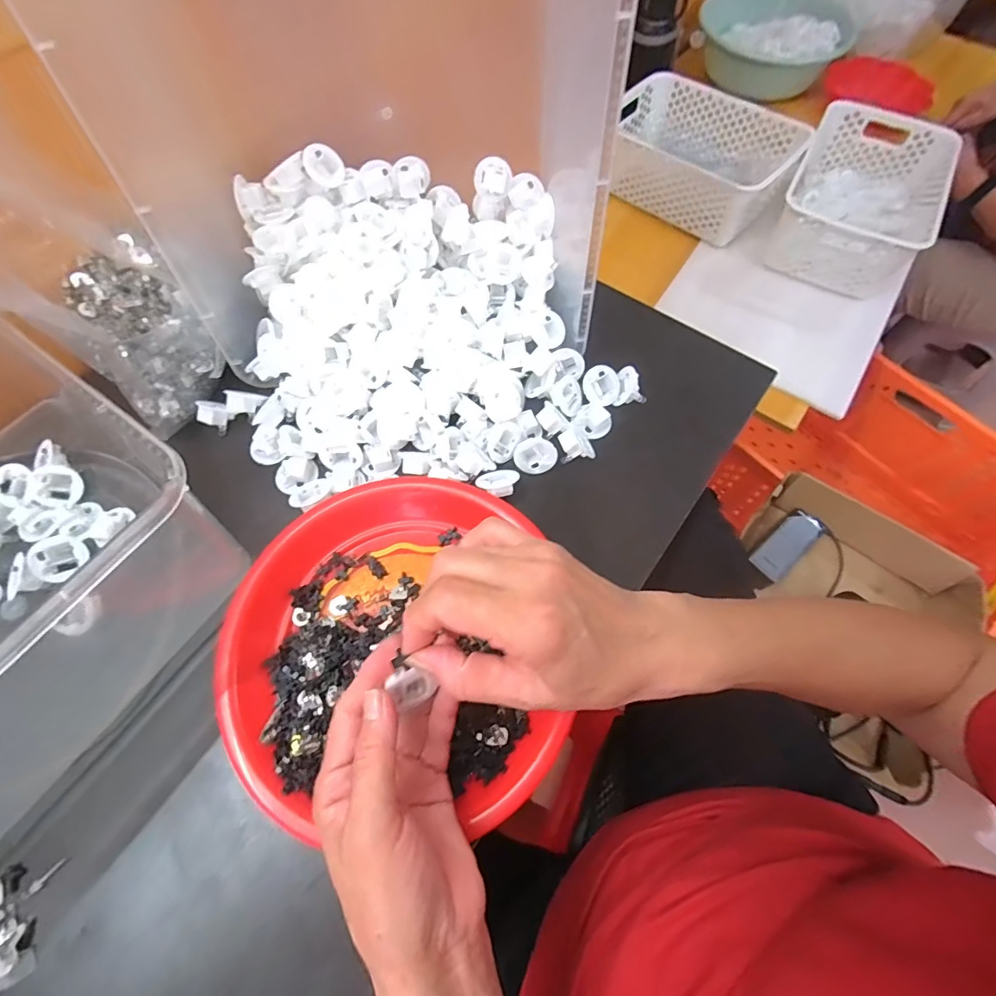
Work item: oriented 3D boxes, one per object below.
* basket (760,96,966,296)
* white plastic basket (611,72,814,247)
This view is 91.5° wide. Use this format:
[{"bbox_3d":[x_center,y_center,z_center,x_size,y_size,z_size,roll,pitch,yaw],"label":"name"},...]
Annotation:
[{"bbox_3d":[0.600,-0.500,0.809,0.219,0.127,0.311,30,70,12],"label":"basket"},{"bbox_3d":[0.346,-0.603,0.849,0.312,0.113,0.207,37,71,14],"label":"white plastic basket"}]

